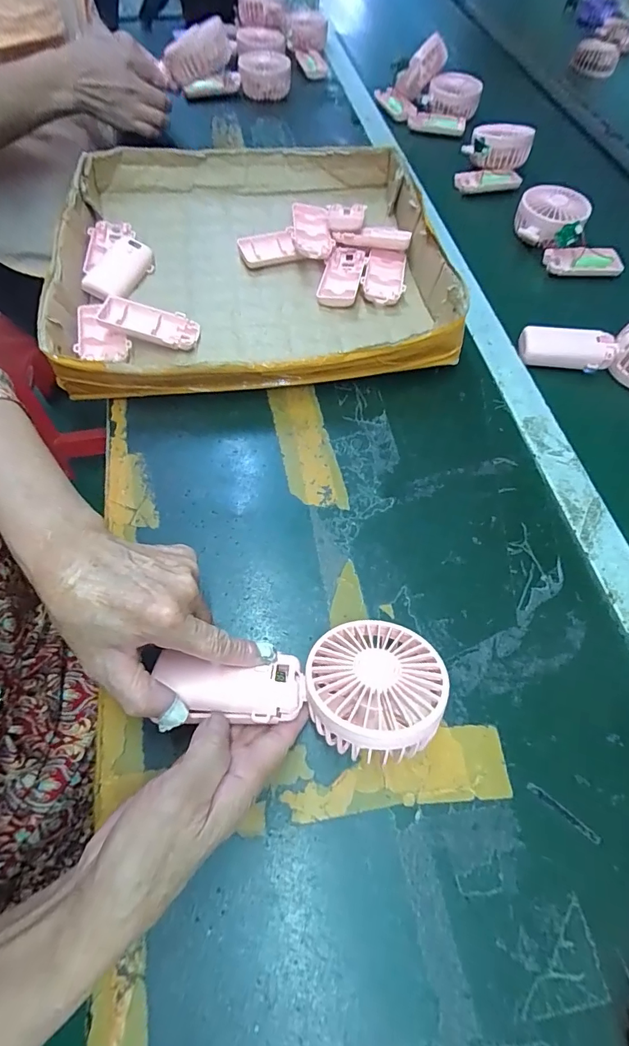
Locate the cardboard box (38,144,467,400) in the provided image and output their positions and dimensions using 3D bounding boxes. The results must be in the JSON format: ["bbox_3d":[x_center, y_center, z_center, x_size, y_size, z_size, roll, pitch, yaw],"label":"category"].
[{"bbox_3d":[-0.068,-0.302,0.503,0.402,0.057,0.392,-5,62,-6],"label":"cardboard box"}]

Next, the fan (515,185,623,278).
[{"bbox_3d":[0.326,-0.379,0.577,0.081,0.043,0.154,-18,64,-13],"label":"fan"}]

